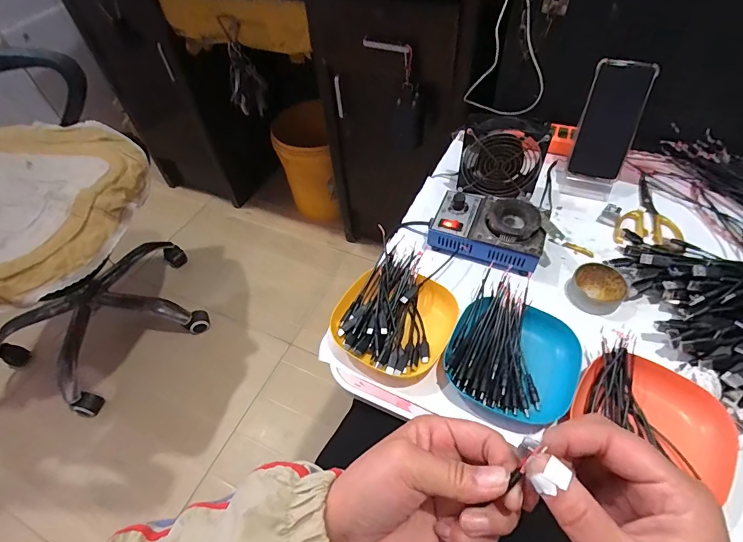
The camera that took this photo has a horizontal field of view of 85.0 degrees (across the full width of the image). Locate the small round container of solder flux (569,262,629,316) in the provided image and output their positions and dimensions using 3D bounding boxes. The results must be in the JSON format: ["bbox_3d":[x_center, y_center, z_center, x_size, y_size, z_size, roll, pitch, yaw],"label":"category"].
[{"bbox_3d":[0.291,0.024,0.522,0.063,0.023,0.067,-2,52,3],"label":"small round container of solder flux"}]

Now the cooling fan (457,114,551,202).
[{"bbox_3d":[0.198,-0.172,0.621,0.118,0.110,0.052,7,53,10],"label":"cooling fan"}]

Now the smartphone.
[{"bbox_3d":[0.361,-0.225,0.614,0.077,0.166,0.012,15,24,16],"label":"smartphone"}]

